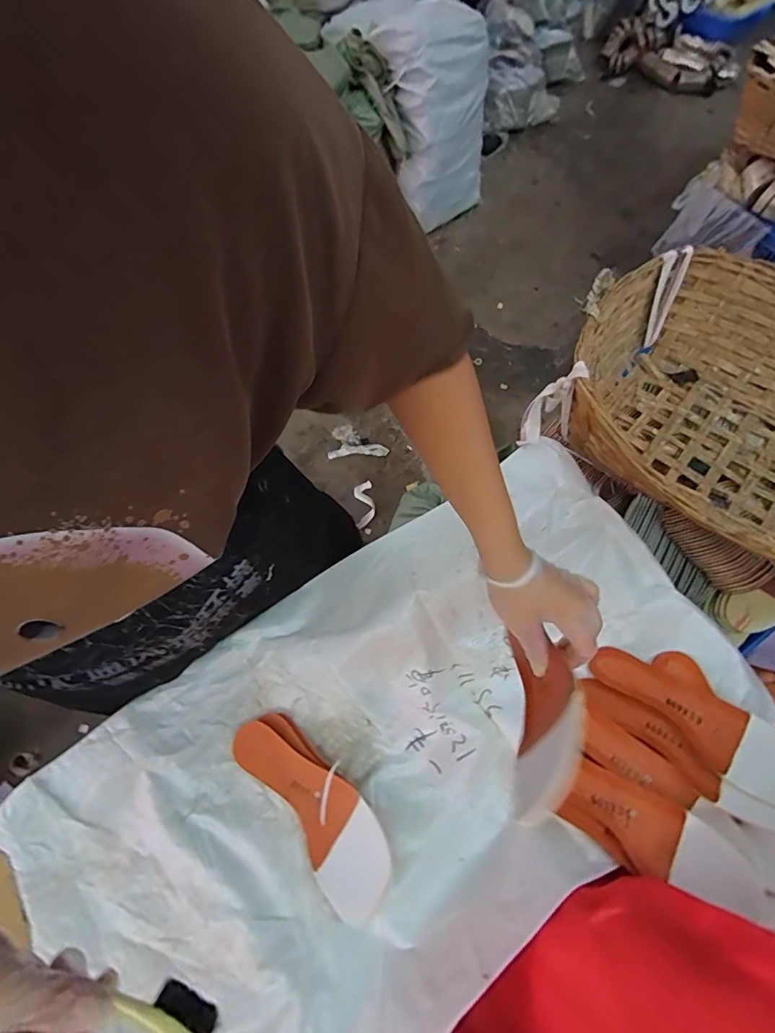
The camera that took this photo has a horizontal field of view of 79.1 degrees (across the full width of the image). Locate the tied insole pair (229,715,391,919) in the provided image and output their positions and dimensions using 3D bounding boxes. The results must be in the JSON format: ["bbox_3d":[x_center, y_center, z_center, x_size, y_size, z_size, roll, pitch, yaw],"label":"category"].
[{"bbox_3d":[-0.090,0.346,0.569,0.091,0.027,0.241,-38,71,-14],"label":"tied insole pair"}]

